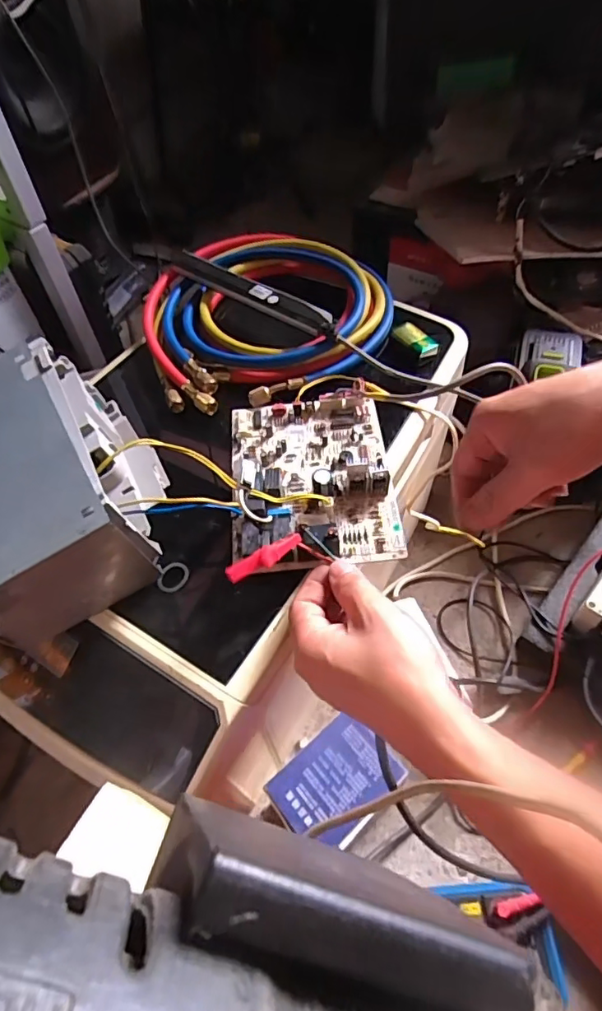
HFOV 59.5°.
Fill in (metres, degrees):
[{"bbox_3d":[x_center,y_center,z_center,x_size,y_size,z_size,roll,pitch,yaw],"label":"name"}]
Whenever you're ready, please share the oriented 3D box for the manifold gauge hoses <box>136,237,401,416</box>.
[{"bbox_3d":[-0.034,-0.198,0.535,0.243,0.041,0.227,-15,54,-6],"label":"manifold gauge hoses"}]

